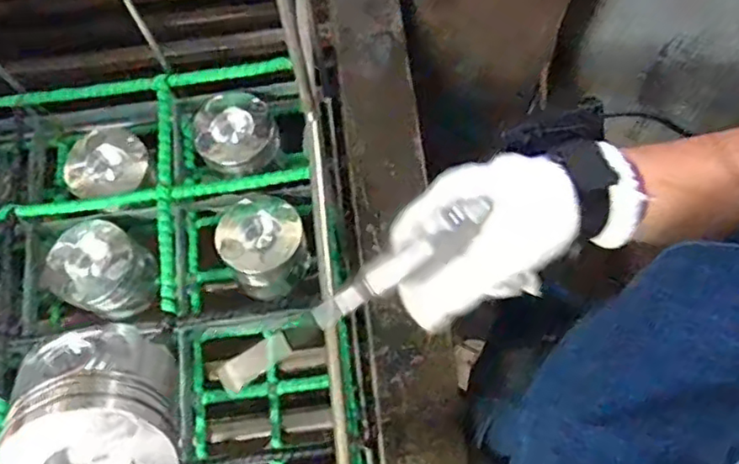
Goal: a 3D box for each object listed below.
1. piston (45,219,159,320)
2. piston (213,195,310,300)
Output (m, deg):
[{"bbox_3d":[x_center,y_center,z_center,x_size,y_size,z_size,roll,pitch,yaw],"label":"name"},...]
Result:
[{"bbox_3d":[-0.277,0.047,0.683,0.095,0.104,0.090,-1,70,2],"label":"piston"},{"bbox_3d":[-0.108,0.016,0.676,0.087,0.076,0.099,-37,73,-10],"label":"piston"}]

